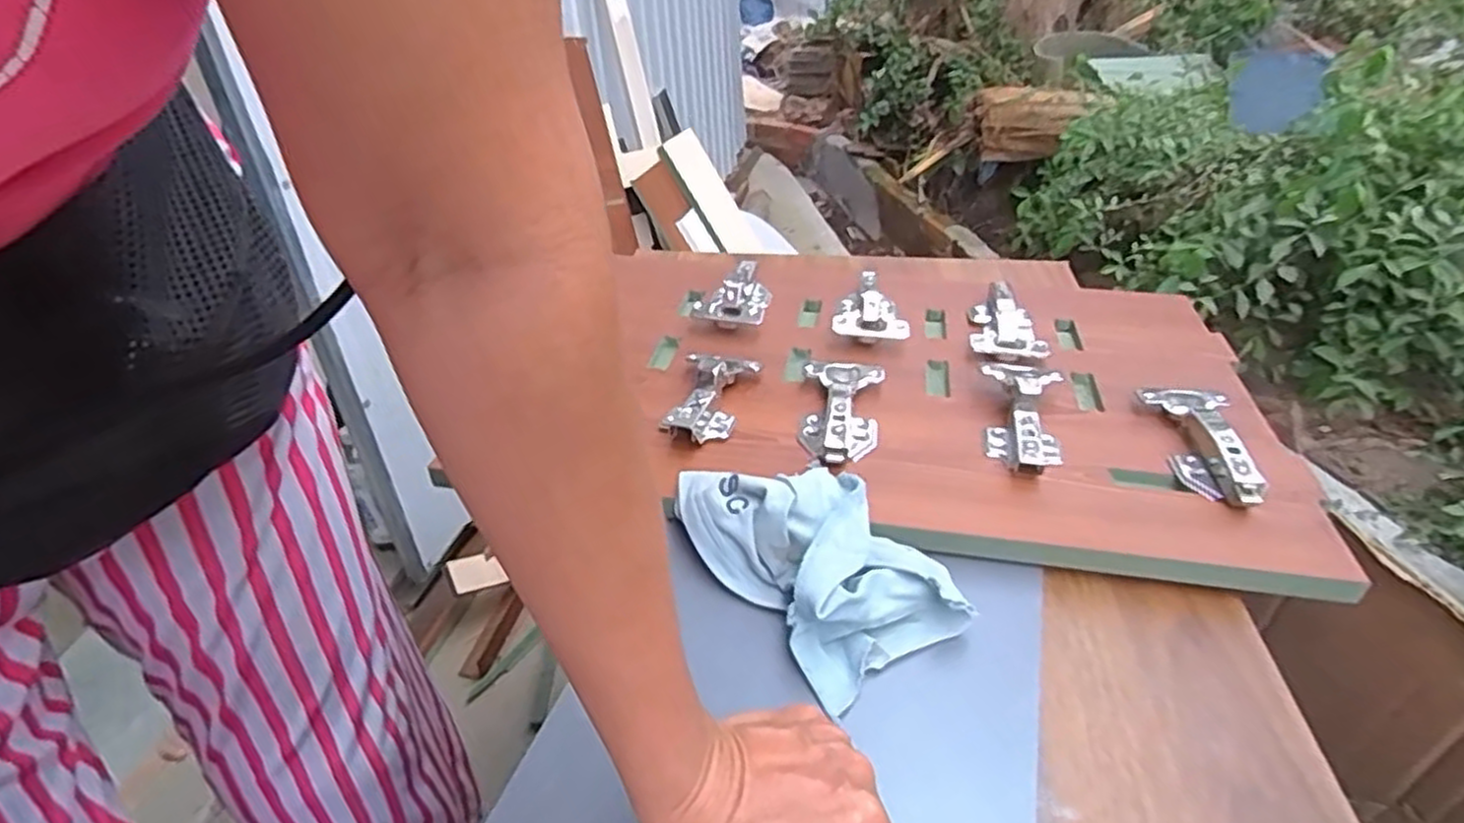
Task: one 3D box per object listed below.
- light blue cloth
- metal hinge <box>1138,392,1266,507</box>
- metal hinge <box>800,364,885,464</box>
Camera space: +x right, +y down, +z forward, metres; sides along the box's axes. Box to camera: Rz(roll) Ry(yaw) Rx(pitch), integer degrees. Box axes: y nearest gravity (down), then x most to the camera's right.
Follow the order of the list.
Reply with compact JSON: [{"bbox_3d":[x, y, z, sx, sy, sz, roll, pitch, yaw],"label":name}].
[{"bbox_3d":[0.052,0.082,0.440,0.106,0.059,0.140,-22,39,-25],"label":"light blue cloth"},{"bbox_3d":[0.308,0.017,0.512,0.054,0.028,0.111,7,36,16],"label":"metal hinge"},{"bbox_3d":[0.078,-0.001,0.545,0.055,0.029,0.112,1,35,8],"label":"metal hinge"}]

